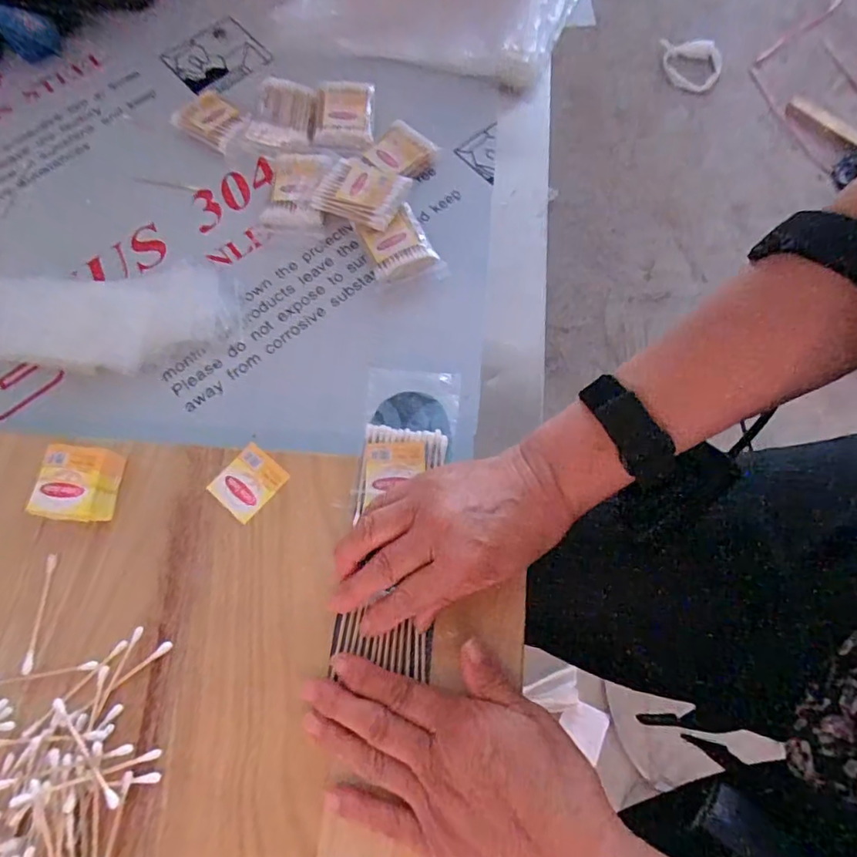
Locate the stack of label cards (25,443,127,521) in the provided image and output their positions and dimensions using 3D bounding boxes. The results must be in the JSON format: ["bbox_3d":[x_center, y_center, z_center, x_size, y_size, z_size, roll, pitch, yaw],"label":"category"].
[{"bbox_3d":[-0.229,0.036,0.356,0.040,0.024,0.047,5,70,5],"label":"stack of label cards"}]

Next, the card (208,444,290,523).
[{"bbox_3d":[-0.122,0.036,0.366,0.039,0.004,0.042,38,76,15],"label":"card"}]

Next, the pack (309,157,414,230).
[{"bbox_3d":[-0.059,-0.216,0.488,0.076,0.014,0.062,24,73,11],"label":"pack"}]

